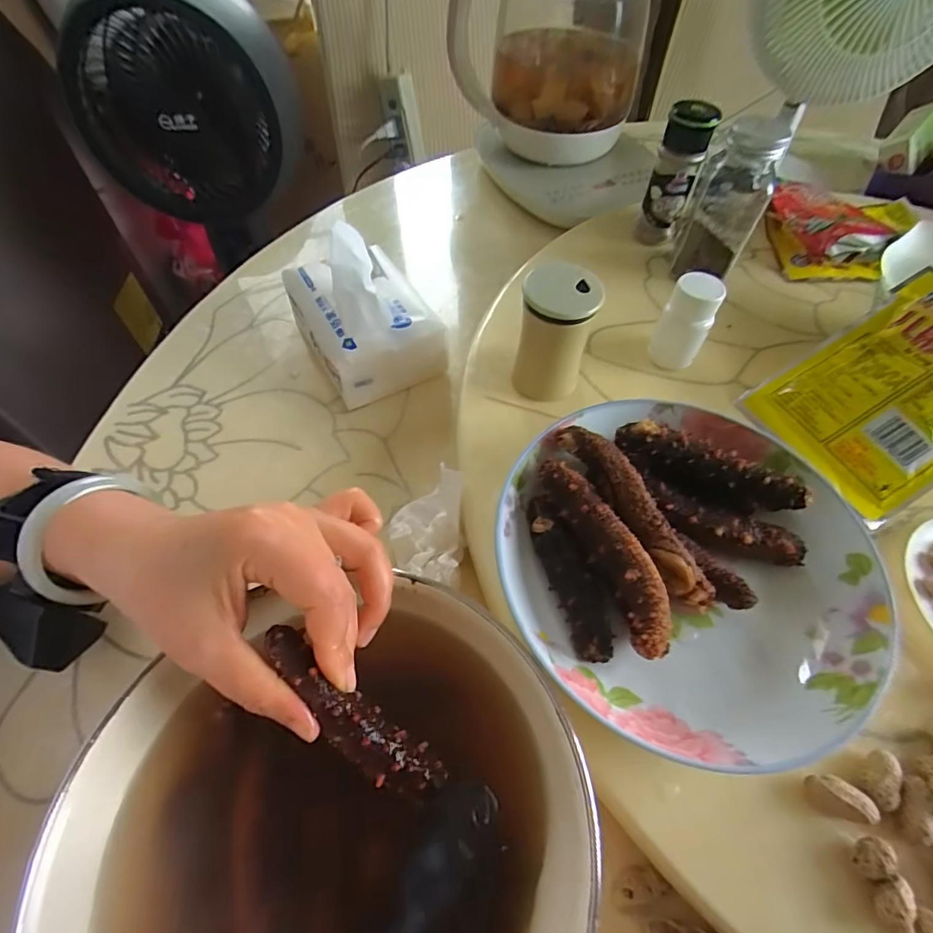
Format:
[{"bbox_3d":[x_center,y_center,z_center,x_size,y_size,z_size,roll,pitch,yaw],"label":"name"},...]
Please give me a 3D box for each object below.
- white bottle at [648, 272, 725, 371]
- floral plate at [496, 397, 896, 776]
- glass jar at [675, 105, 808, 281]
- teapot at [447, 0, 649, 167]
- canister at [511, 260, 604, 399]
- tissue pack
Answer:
[{"bbox_3d":[0.159,-0.103,0.356,0.033,0.065,0.028,23,59,13],"label":"white bottle"},{"bbox_3d":[0.116,0.046,0.263,0.184,0.048,0.187,1,57,-1],"label":"floral plate"},{"bbox_3d":[0.218,-0.220,0.405,0.056,0.122,0.069,21,59,12],"label":"glass jar"},{"bbox_3d":[0.086,-0.476,0.533,0.200,0.225,0.177,-2,57,-3],"label":"teapot"},{"bbox_3d":[0.060,-0.088,0.333,0.046,0.082,0.044,11,57,6],"label":"canister"},{"bbox_3d":[-0.088,-0.129,0.403,0.091,0.087,0.122,-26,60,-16],"label":"tissue pack"}]

